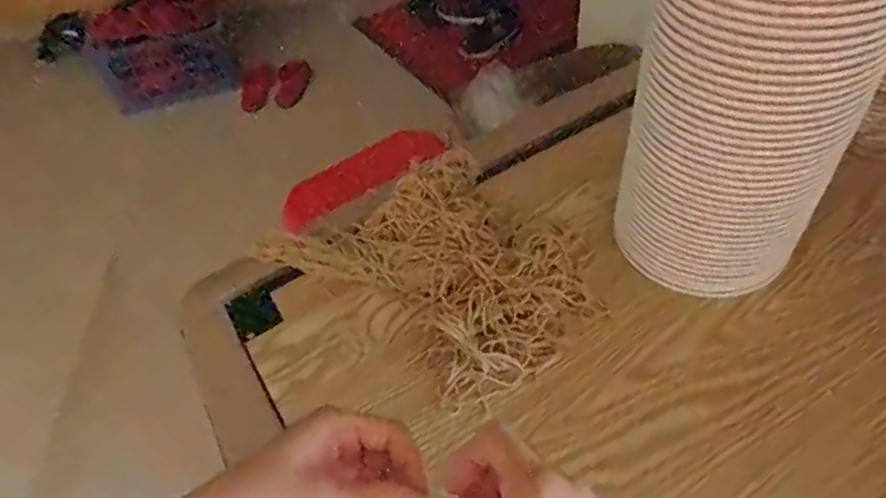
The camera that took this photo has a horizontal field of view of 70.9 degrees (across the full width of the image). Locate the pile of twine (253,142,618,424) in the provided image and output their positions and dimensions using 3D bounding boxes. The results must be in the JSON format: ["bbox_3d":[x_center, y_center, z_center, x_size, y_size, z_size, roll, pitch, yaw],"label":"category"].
[{"bbox_3d":[-0.003,0.008,0.597,0.215,0.040,0.284,-36,55,-22],"label":"pile of twine"}]

